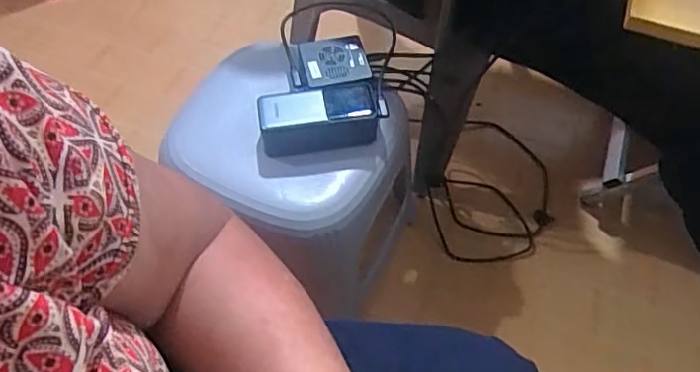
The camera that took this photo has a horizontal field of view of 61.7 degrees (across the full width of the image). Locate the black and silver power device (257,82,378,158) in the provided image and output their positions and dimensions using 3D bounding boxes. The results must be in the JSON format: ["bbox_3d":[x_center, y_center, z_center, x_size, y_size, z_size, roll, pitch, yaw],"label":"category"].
[{"bbox_3d":[-0.035,-0.076,0.658,0.130,0.044,0.061,-9,58,-7],"label":"black and silver power device"}]

